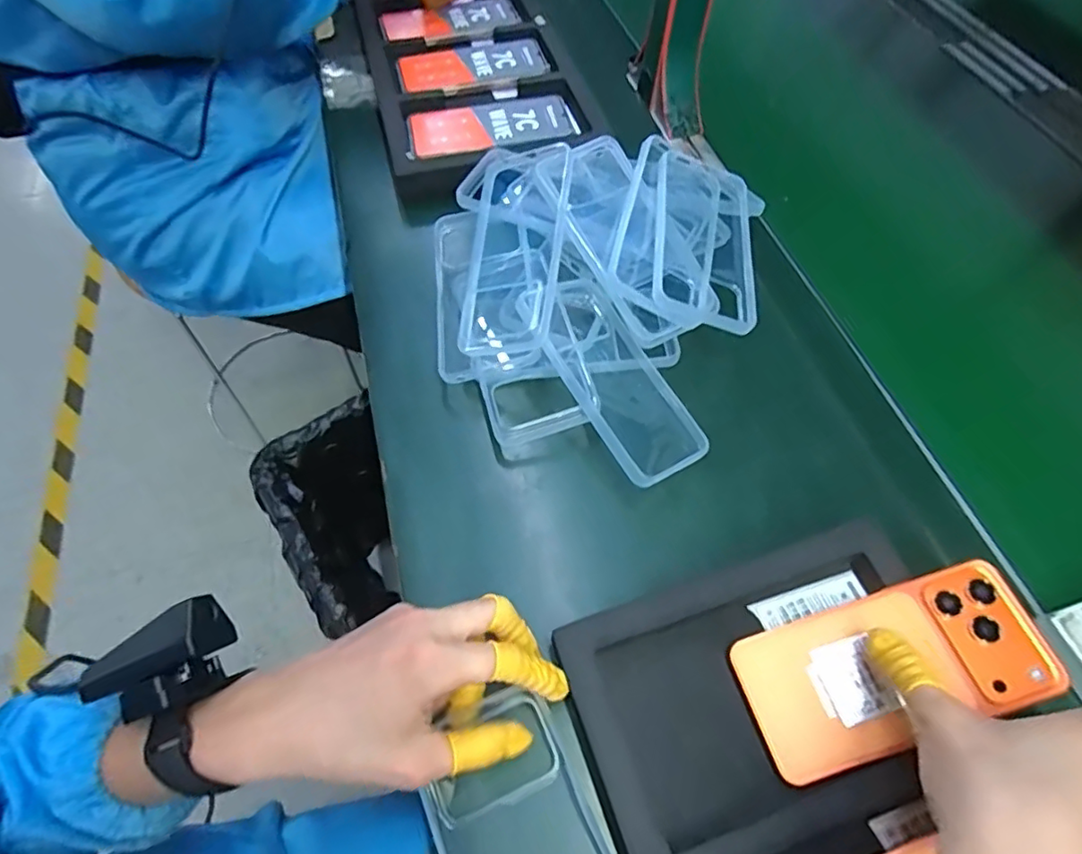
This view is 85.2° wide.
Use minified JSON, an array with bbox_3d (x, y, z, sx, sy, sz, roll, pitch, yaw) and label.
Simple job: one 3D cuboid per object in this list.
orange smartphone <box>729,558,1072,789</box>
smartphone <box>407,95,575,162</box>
[{"bbox_3d":[0.197,0.134,0.331,0.163,0.005,0.076,-21,61,-1],"label":"orange smartphone"},{"bbox_3d":[-0.056,-0.314,0.608,0.162,0.015,0.088,-18,61,-14],"label":"smartphone"}]

